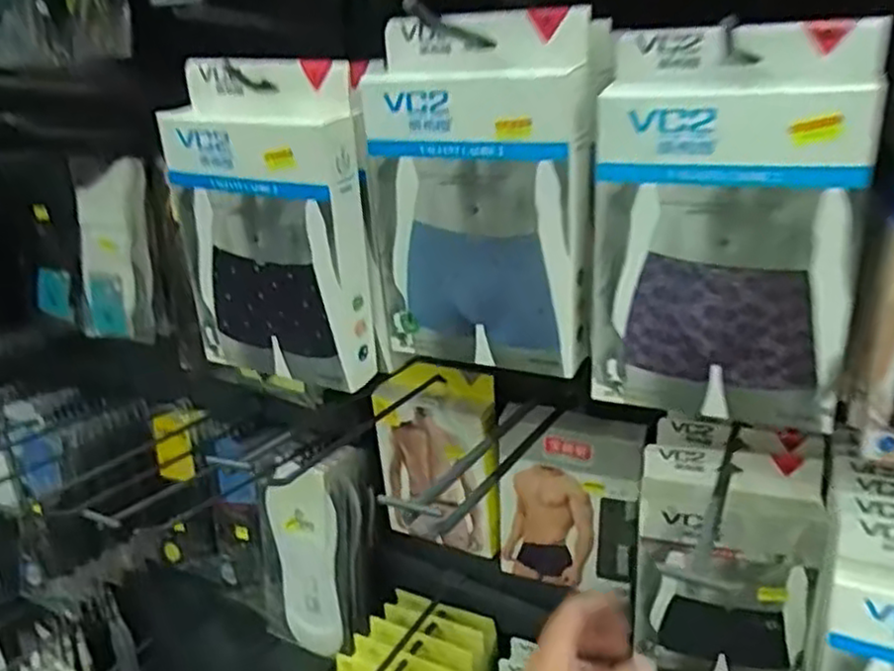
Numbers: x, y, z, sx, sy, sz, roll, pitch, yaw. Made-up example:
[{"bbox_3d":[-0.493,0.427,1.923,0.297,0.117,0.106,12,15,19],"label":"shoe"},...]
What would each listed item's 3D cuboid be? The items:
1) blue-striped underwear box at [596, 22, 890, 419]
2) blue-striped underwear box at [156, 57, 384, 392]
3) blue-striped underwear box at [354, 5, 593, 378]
[{"bbox_3d":[0.147,-0.054,0.388,0.131,0.202,0.042,9,21,29],"label":"blue-striped underwear box"},{"bbox_3d":[-0.118,-0.069,0.478,0.132,0.206,0.050,10,28,22],"label":"blue-striped underwear box"},{"bbox_3d":[0.016,-0.079,0.439,0.137,0.207,0.042,8,21,26],"label":"blue-striped underwear box"}]

